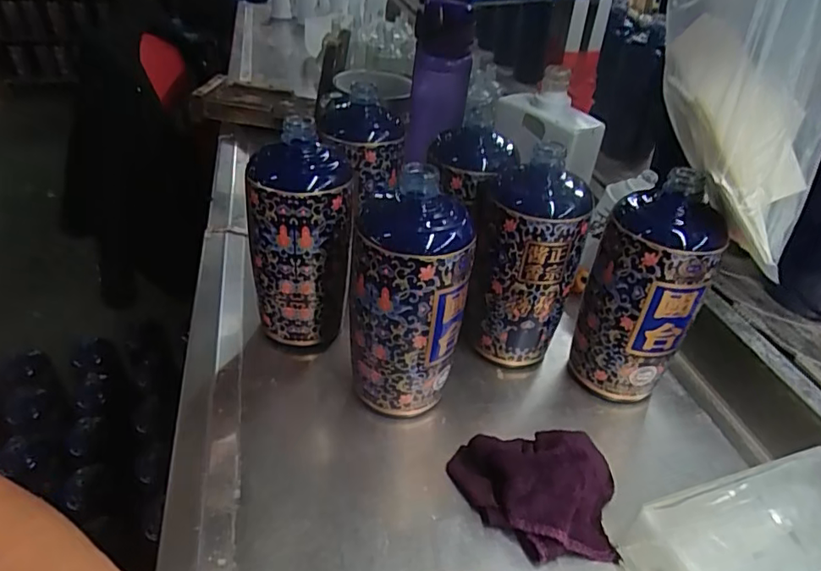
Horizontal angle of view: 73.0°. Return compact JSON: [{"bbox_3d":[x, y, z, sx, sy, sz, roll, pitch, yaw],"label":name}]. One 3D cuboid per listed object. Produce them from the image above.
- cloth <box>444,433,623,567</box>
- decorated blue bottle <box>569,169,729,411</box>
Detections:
[{"bbox_3d":[0.083,0.137,0.366,0.106,0.053,0.073,4,37,0],"label":"cloth"},{"bbox_3d":[0.178,0.015,0.436,0.079,0.186,0.063,25,42,26],"label":"decorated blue bottle"}]

